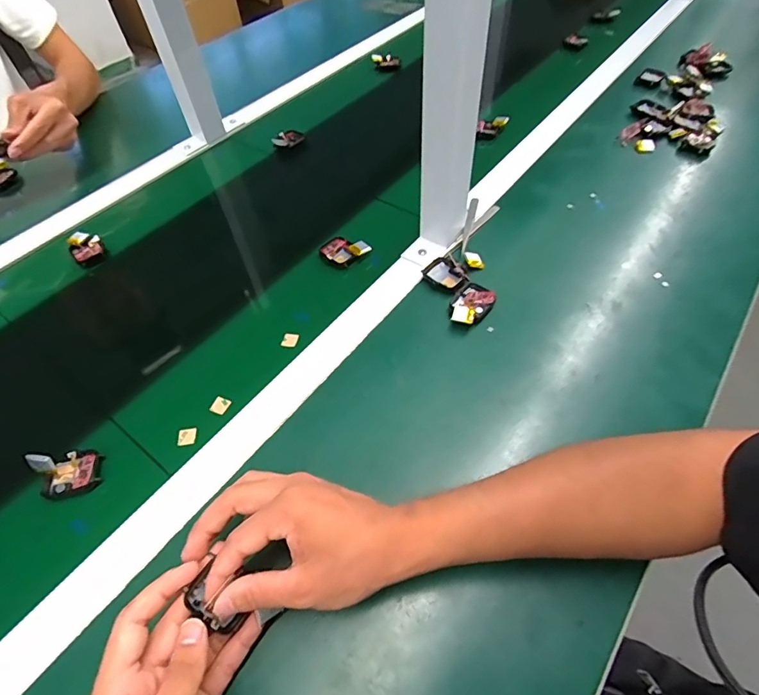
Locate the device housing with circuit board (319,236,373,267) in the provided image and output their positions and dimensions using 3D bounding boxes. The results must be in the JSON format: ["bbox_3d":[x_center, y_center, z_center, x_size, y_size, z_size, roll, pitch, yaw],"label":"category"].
[{"bbox_3d":[-0.043,-0.114,0.534,0.053,0.012,0.042,28,60,23],"label":"device housing with circuit board"}]

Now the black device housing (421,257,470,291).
[{"bbox_3d":[0.072,-0.082,0.507,0.034,0.011,0.048,-35,58,-21],"label":"black device housing"}]

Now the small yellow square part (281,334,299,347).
[{"bbox_3d":[-0.094,-0.008,0.472,0.016,0.004,0.016,6,54,8],"label":"small yellow square part"}]

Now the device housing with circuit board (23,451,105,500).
[{"bbox_3d":[-0.266,0.105,0.381,0.046,0.031,0.037,-15,53,-7],"label":"device housing with circuit board"}]

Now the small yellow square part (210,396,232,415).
[{"bbox_3d":[-0.151,0.055,0.430,0.016,0.004,0.017,21,61,7],"label":"small yellow square part"}]

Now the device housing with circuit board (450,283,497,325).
[{"bbox_3d":[0.095,-0.047,0.478,0.039,0.014,0.059,36,63,27],"label":"device housing with circuit board"}]

